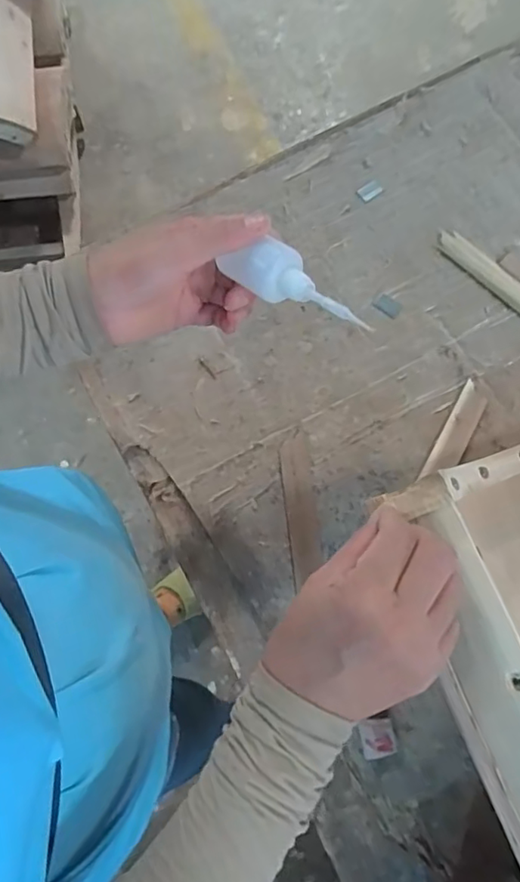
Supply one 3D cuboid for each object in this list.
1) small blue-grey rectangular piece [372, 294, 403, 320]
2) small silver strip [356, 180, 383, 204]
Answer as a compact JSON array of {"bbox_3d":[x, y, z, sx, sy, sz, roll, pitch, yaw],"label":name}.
[{"bbox_3d":[0.116,-0.123,0.507,0.024,0.004,0.016,39,79,9],"label":"small blue-grey rectangular piece"},{"bbox_3d":[0.106,-0.241,0.539,0.024,0.004,0.015,-37,79,-9],"label":"small silver strip"}]

